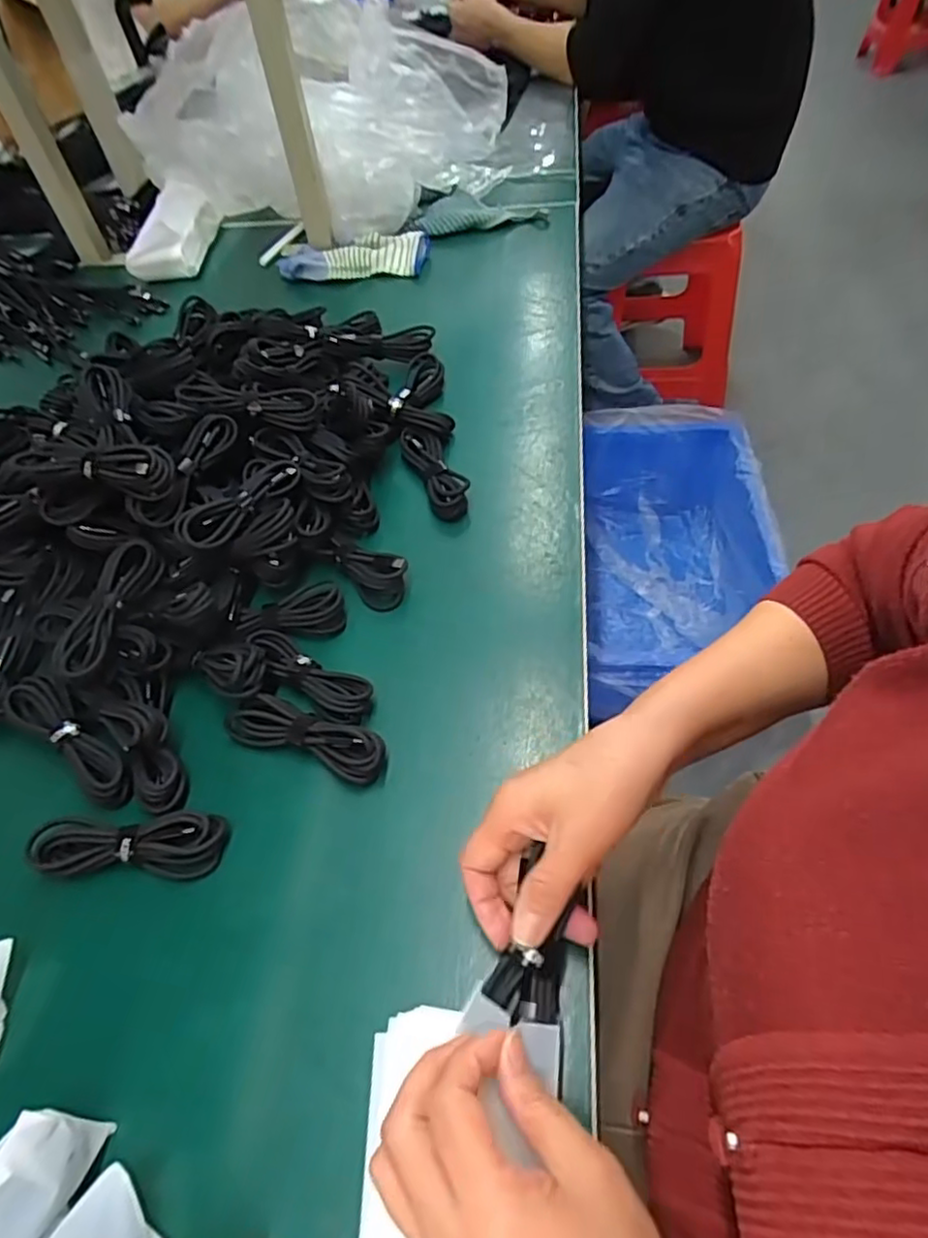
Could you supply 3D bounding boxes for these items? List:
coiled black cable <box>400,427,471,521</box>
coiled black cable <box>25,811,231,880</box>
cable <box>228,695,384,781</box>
[{"bbox_3d":[-0.025,-0.129,0.573,0.035,0.030,0.111,-20,54,-8],"label":"coiled black cable"},{"bbox_3d":[-0.204,0.140,0.398,0.114,0.023,0.034,0,54,3],"label":"coiled black cable"},{"bbox_3d":[-0.105,0.078,0.427,0.111,0.028,0.031,17,57,15],"label":"cable"}]

